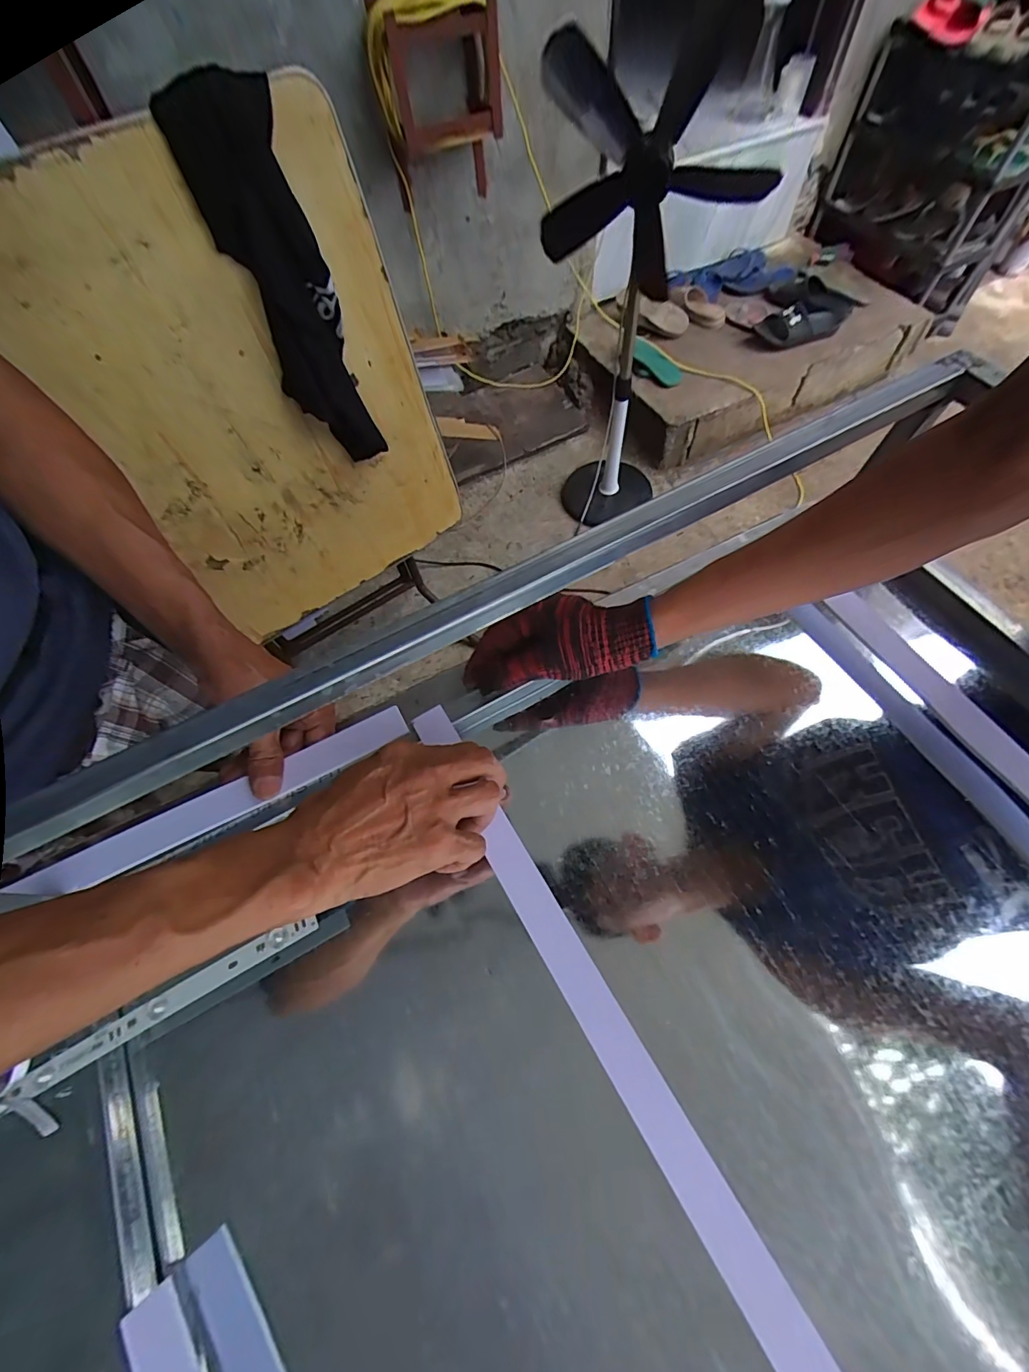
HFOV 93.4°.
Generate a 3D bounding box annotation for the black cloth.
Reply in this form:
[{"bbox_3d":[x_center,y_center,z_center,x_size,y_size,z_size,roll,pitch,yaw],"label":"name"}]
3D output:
[{"bbox_3d":[-0.290,-0.493,0.646,0.113,0.398,0.024,-23,55,-9],"label":"black cloth"}]

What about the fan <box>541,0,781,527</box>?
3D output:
[{"bbox_3d":[0.285,-0.793,1.111,0.354,0.943,0.282,24,66,15],"label":"fan"}]

